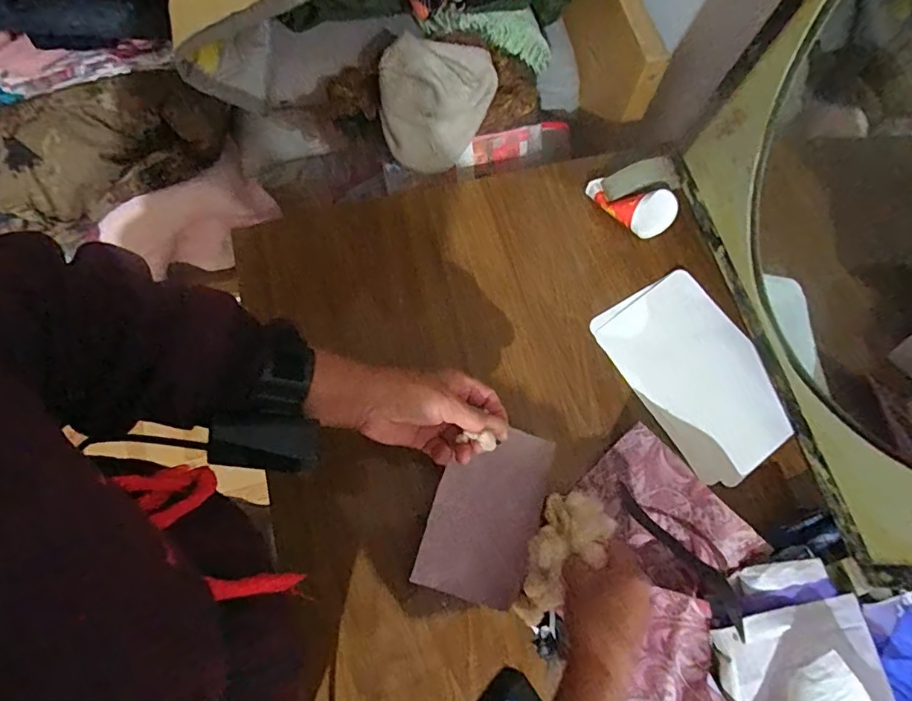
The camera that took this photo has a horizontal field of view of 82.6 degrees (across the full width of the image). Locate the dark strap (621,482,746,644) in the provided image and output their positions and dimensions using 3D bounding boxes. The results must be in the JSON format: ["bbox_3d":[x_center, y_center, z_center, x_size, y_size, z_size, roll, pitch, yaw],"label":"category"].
[{"bbox_3d":[0.190,0.173,0.441,0.031,0.022,0.136,-30,52,-12],"label":"dark strap"}]

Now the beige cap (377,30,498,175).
[{"bbox_3d":[-0.022,-0.278,0.589,0.125,0.080,0.117,1,71,-2],"label":"beige cap"}]

